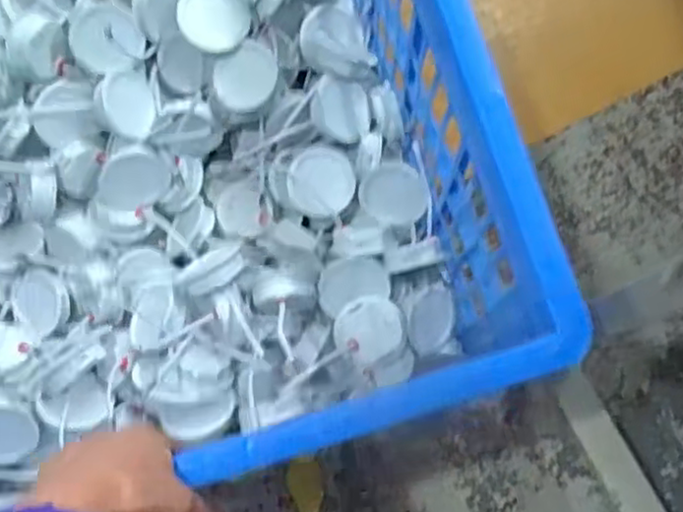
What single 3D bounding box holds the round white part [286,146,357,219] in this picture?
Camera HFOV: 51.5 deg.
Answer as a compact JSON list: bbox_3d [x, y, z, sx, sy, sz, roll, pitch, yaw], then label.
[{"bbox_3d":[-0.022,-0.080,0.759,0.072,0.028,0.072,-2,103,-7],"label":"round white part"}]

